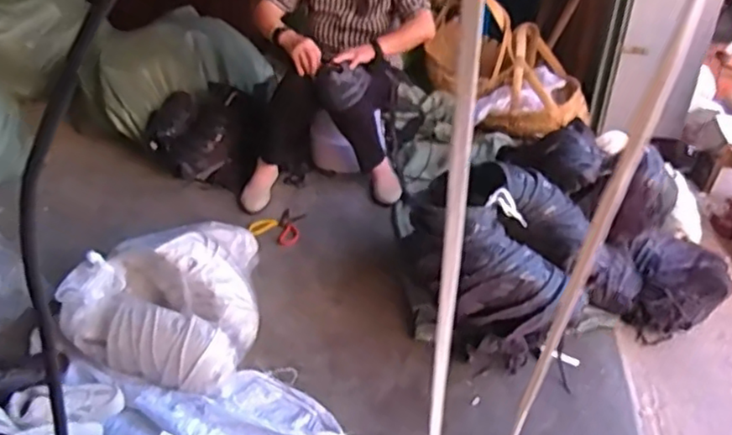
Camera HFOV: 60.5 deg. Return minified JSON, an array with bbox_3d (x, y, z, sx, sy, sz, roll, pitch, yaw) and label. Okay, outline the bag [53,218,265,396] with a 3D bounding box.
[{"bbox_3d":[-0.429,0.143,1.463,0.394,0.183,0.444,9,34,13],"label":"bag"}]

